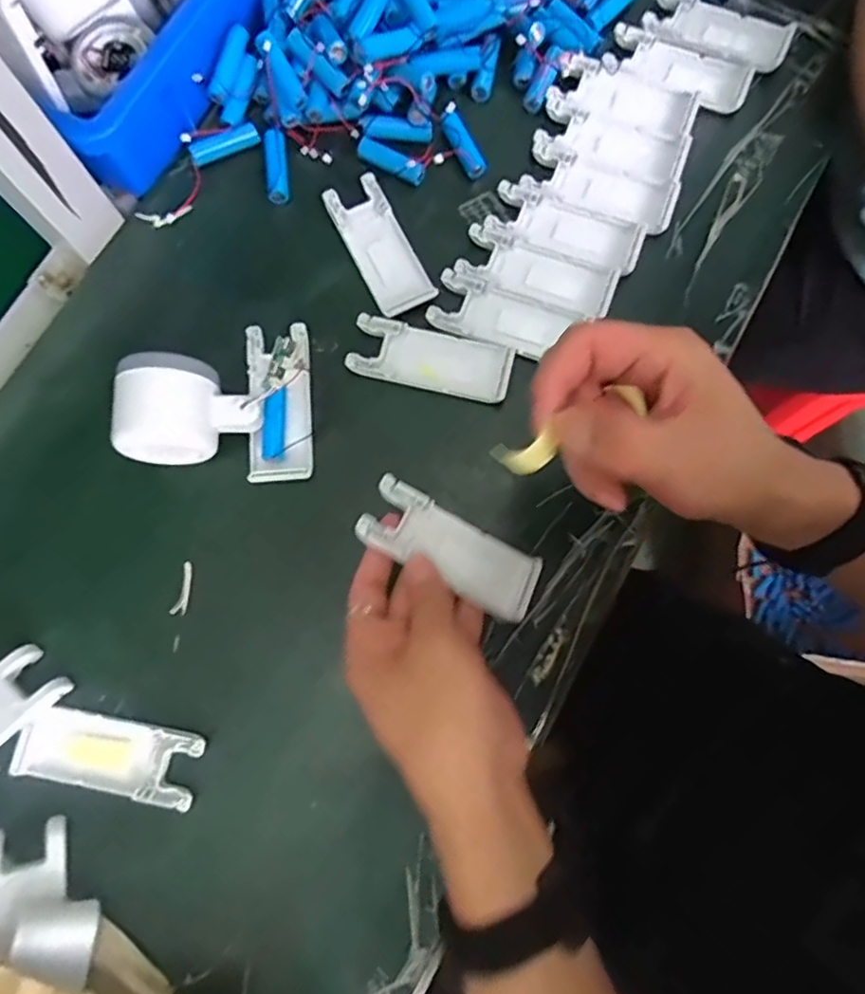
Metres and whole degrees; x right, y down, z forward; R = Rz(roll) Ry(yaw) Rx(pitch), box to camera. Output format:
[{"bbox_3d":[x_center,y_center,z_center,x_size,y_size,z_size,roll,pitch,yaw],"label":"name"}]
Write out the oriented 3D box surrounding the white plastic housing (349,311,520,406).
[{"bbox_3d":[-0.001,-0.090,0.397,0.102,0.007,0.040,14,78,3],"label":"white plastic housing"}]

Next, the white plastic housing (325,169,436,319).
[{"bbox_3d":[-0.035,-0.171,0.417,0.038,0.007,0.102,-27,79,-6],"label":"white plastic housing"}]

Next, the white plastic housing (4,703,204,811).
[{"bbox_3d":[-0.183,0.147,0.348,0.102,0.009,0.038,10,77,2],"label":"white plastic housing"}]

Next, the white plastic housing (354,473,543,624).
[{"bbox_3d":[0.010,0.030,0.348,0.103,0.013,0.041,31,62,-3],"label":"white plastic housing"}]

